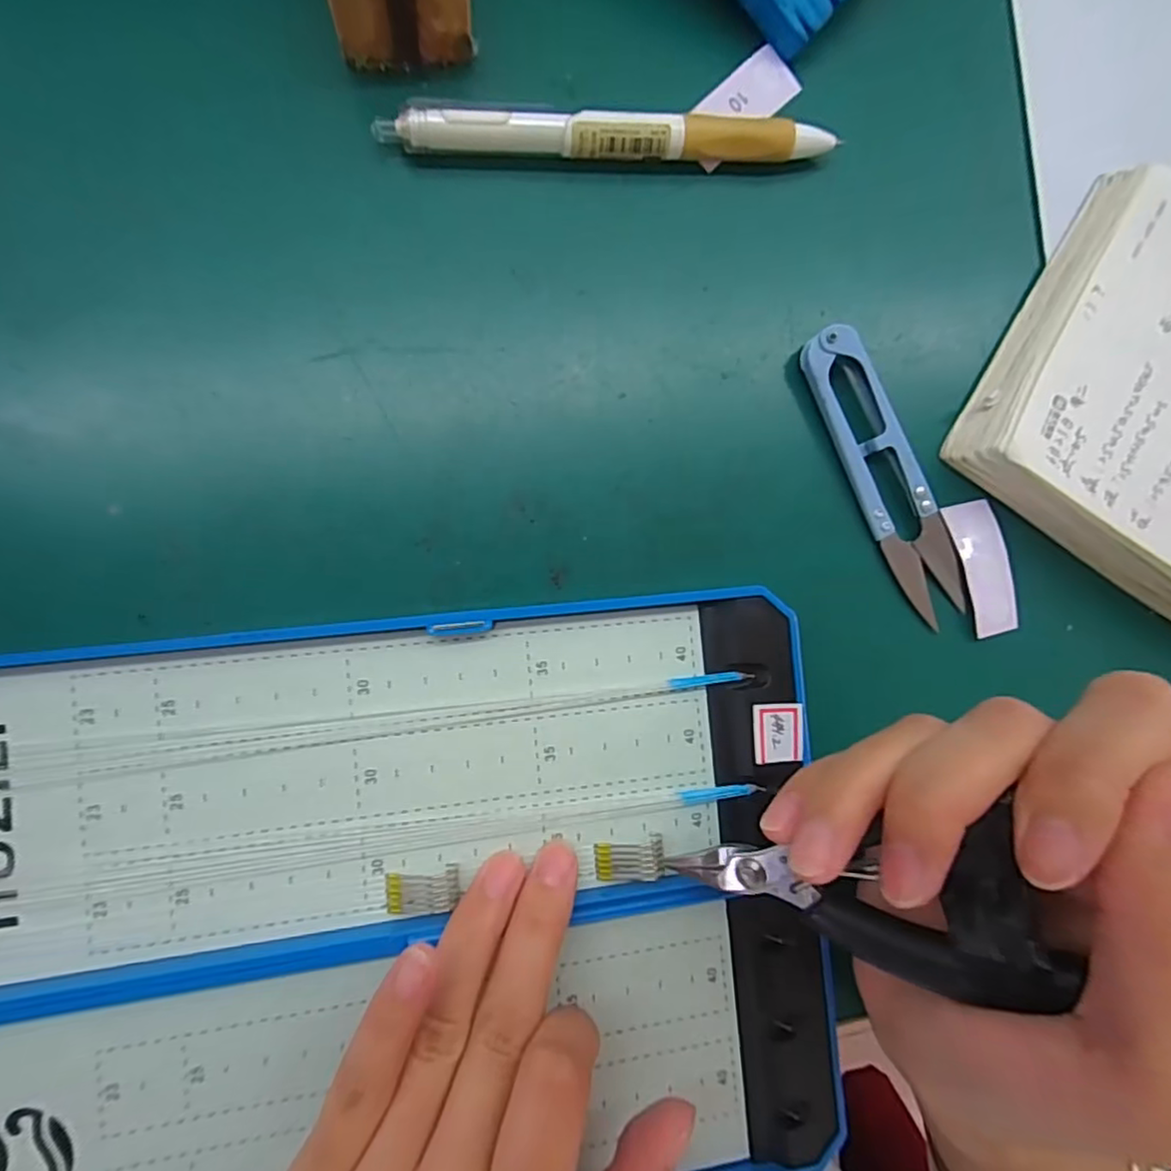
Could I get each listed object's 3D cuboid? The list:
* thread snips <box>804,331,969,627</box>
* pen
[{"bbox_3d":[0.099,-0.036,0.203,0.023,0.010,0.100,-30,92,-8],"label":"thread snips"},{"bbox_3d":[0.010,-0.138,0.191,0.140,0.014,0.010,-4,89,-8],"label":"pen"}]

